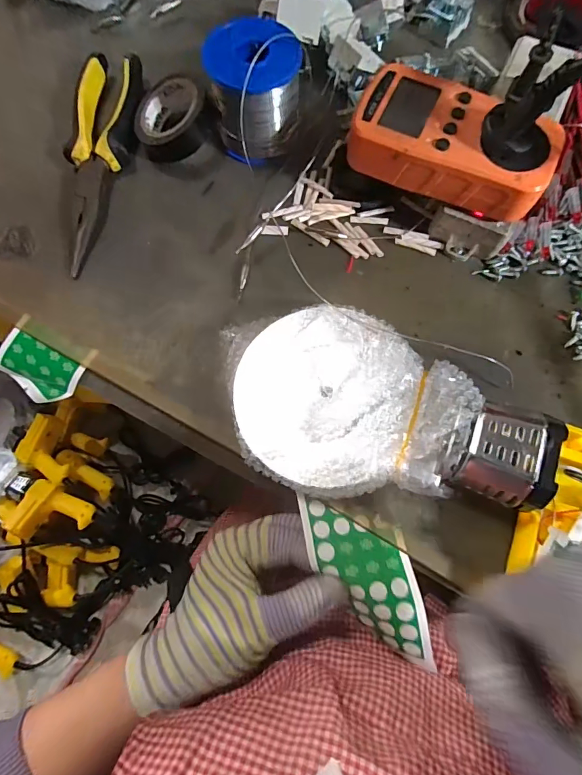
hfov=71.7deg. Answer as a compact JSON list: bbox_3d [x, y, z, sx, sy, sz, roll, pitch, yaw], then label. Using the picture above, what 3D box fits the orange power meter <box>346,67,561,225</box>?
[{"bbox_3d":[0.104,-0.160,0.262,0.126,0.030,0.065,25,77,5],"label":"orange power meter"}]

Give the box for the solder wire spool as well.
[{"bbox_3d":[-0.023,-0.214,0.293,0.065,0.070,0.057,-38,80,-8],"label":"solder wire spool"}]

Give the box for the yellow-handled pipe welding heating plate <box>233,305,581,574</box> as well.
[{"bbox_3d":[0.122,0.054,0.241,0.345,0.051,0.121,23,78,5],"label":"yellow-handled pipe welding heating plate"}]

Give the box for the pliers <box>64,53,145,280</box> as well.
[{"bbox_3d":[-0.147,-0.176,0.309,0.047,0.017,0.186,6,77,1],"label":"pliers"}]

